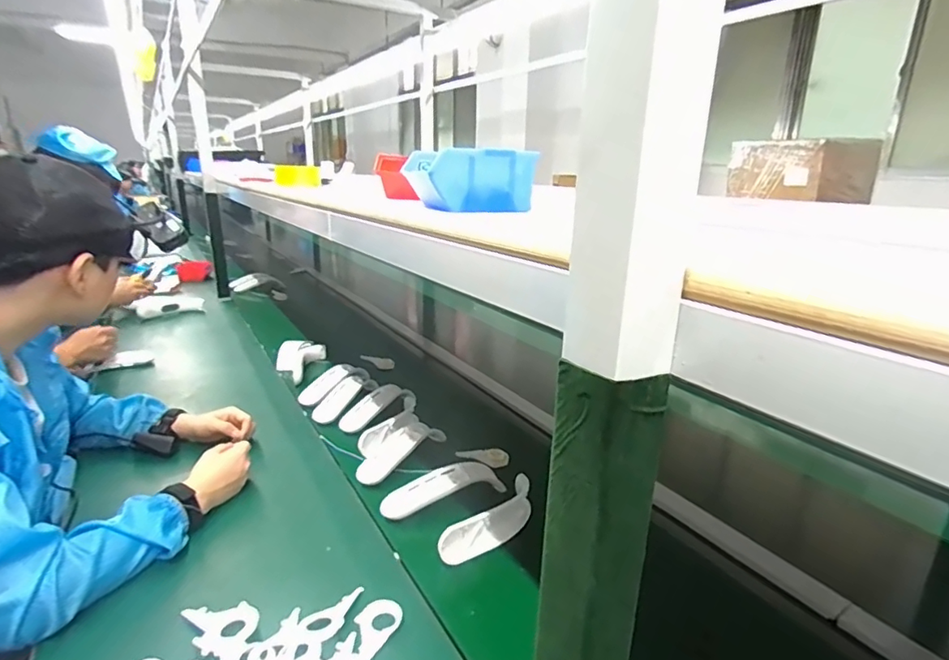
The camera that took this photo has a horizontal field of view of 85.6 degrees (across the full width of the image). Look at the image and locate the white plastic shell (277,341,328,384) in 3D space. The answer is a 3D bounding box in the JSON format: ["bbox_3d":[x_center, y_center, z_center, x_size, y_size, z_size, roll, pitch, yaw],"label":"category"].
[{"bbox_3d":[-0.445,0.078,1.320,0.127,0.053,0.212,-5,19,-17],"label":"white plastic shell"}]

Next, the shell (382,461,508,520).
[{"bbox_3d":[-0.054,0.250,0.808,0.184,0.033,0.063,-16,22,-13],"label":"shell"}]

